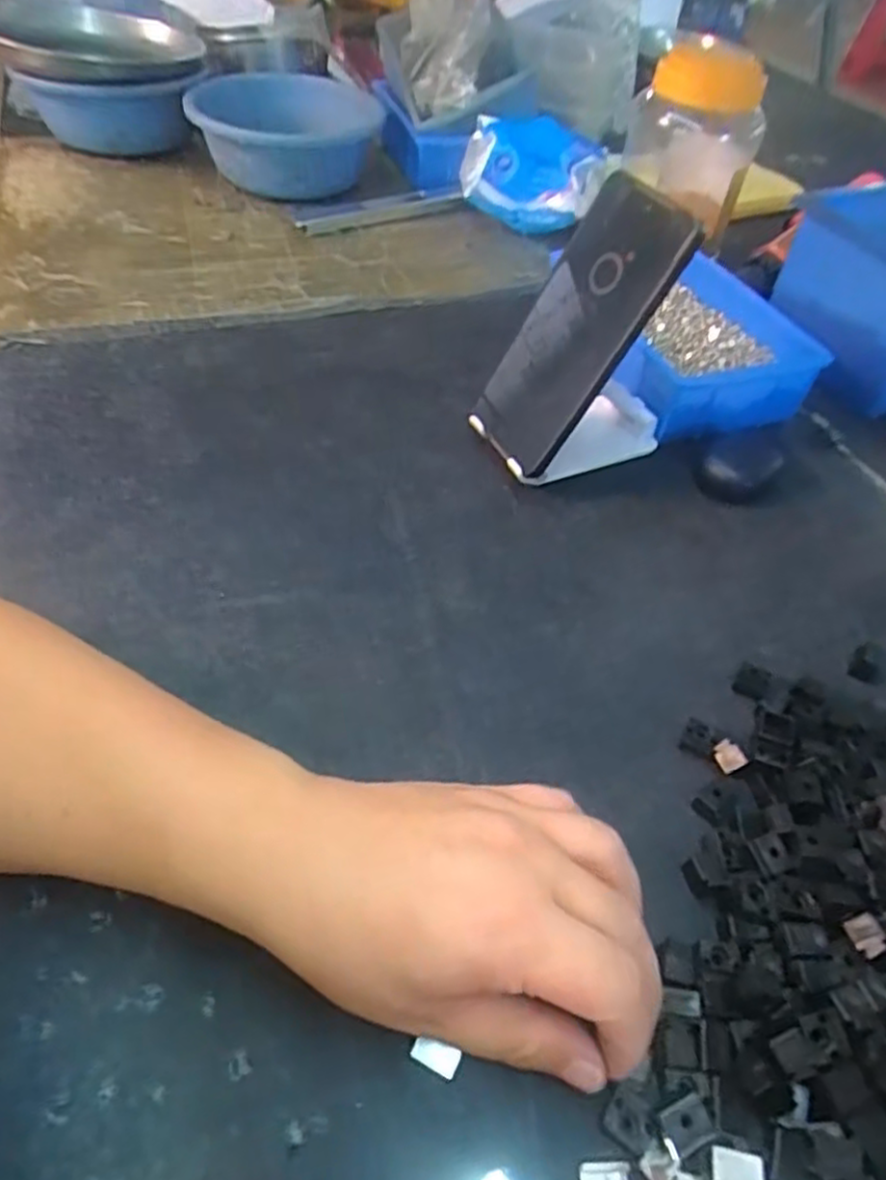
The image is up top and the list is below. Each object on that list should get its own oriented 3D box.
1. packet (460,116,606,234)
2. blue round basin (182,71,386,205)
[{"bbox_3d":[0.086,-0.414,0.700,0.135,0.080,0.064,-3,49,-9],"label":"packet"},{"bbox_3d":[-0.165,-0.488,0.755,0.191,0.061,0.217,5,49,-2],"label":"blue round basin"}]

